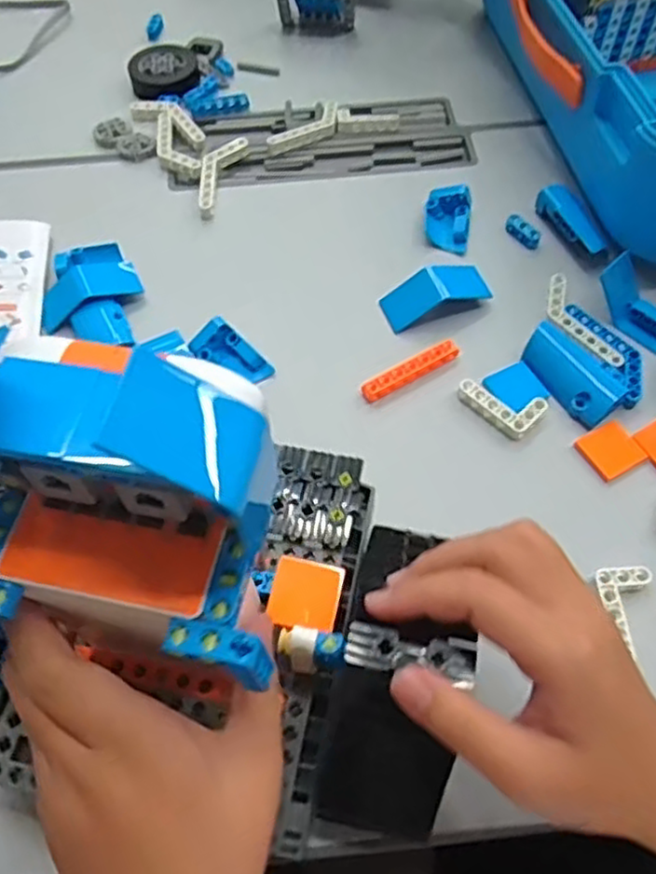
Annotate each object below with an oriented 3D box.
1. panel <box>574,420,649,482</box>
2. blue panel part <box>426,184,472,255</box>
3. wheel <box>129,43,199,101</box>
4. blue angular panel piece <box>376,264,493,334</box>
[{"bbox_3d":[0.169,0.007,0.419,0.032,0.006,0.030,-26,62,-14],"label":"panel"},{"bbox_3d":[0.087,-0.160,0.512,0.031,0.019,0.051,7,59,5],"label":"blue panel part"},{"bbox_3d":[-0.140,-0.312,0.600,0.058,0.017,0.060,-1,59,1],"label":"wheel"},{"bbox_3d":[0.072,-0.099,0.478,0.070,0.018,0.032,-16,60,-8],"label":"blue angular panel piece"}]

